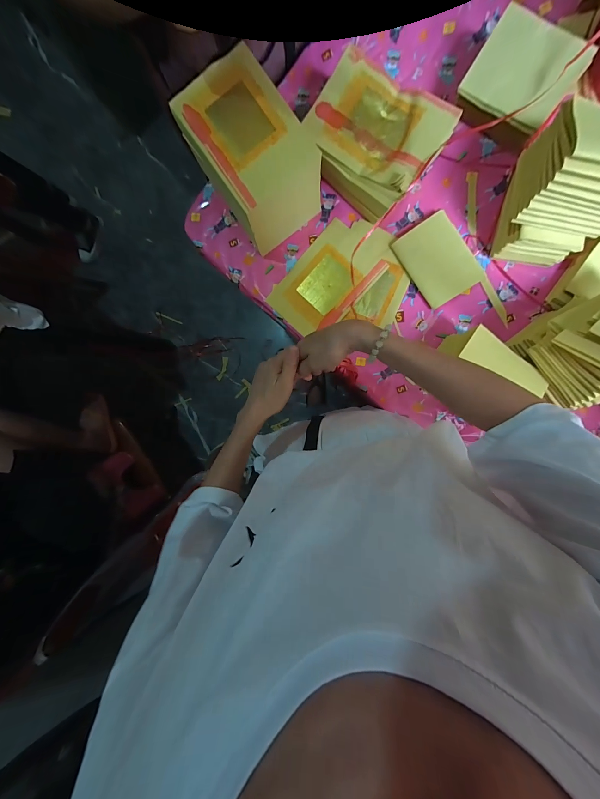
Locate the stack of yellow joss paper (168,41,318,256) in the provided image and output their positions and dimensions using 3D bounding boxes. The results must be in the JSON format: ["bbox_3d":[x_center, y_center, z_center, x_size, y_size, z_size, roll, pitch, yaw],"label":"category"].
[{"bbox_3d":[-0.081,-0.456,0.551,0.160,0.154,0.233,-37,90,9],"label":"stack of yellow joss paper"}]

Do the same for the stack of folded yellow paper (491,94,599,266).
[{"bbox_3d":[0.456,-0.343,0.480,0.169,0.175,0.165,8,96,6],"label":"stack of folded yellow paper"}]

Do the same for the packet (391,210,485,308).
[{"bbox_3d":[0.284,-0.285,0.589,0.116,0.025,0.160,-34,90,9],"label":"packet"}]

